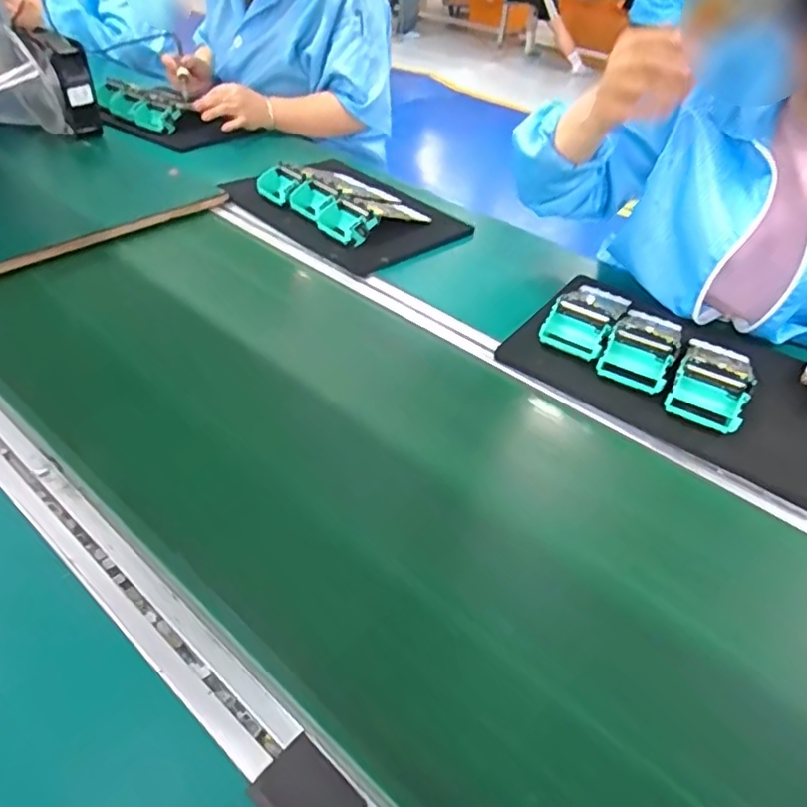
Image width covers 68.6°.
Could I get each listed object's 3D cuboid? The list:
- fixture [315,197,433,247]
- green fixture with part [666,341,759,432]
[{"bbox_3d":[-0.041,-0.283,0.878,0.169,0.044,0.085,-29,53,-33],"label":"fixture"},{"bbox_3d":[0.317,-0.018,0.608,0.070,0.050,0.067,25,45,18],"label":"green fixture with part"}]

